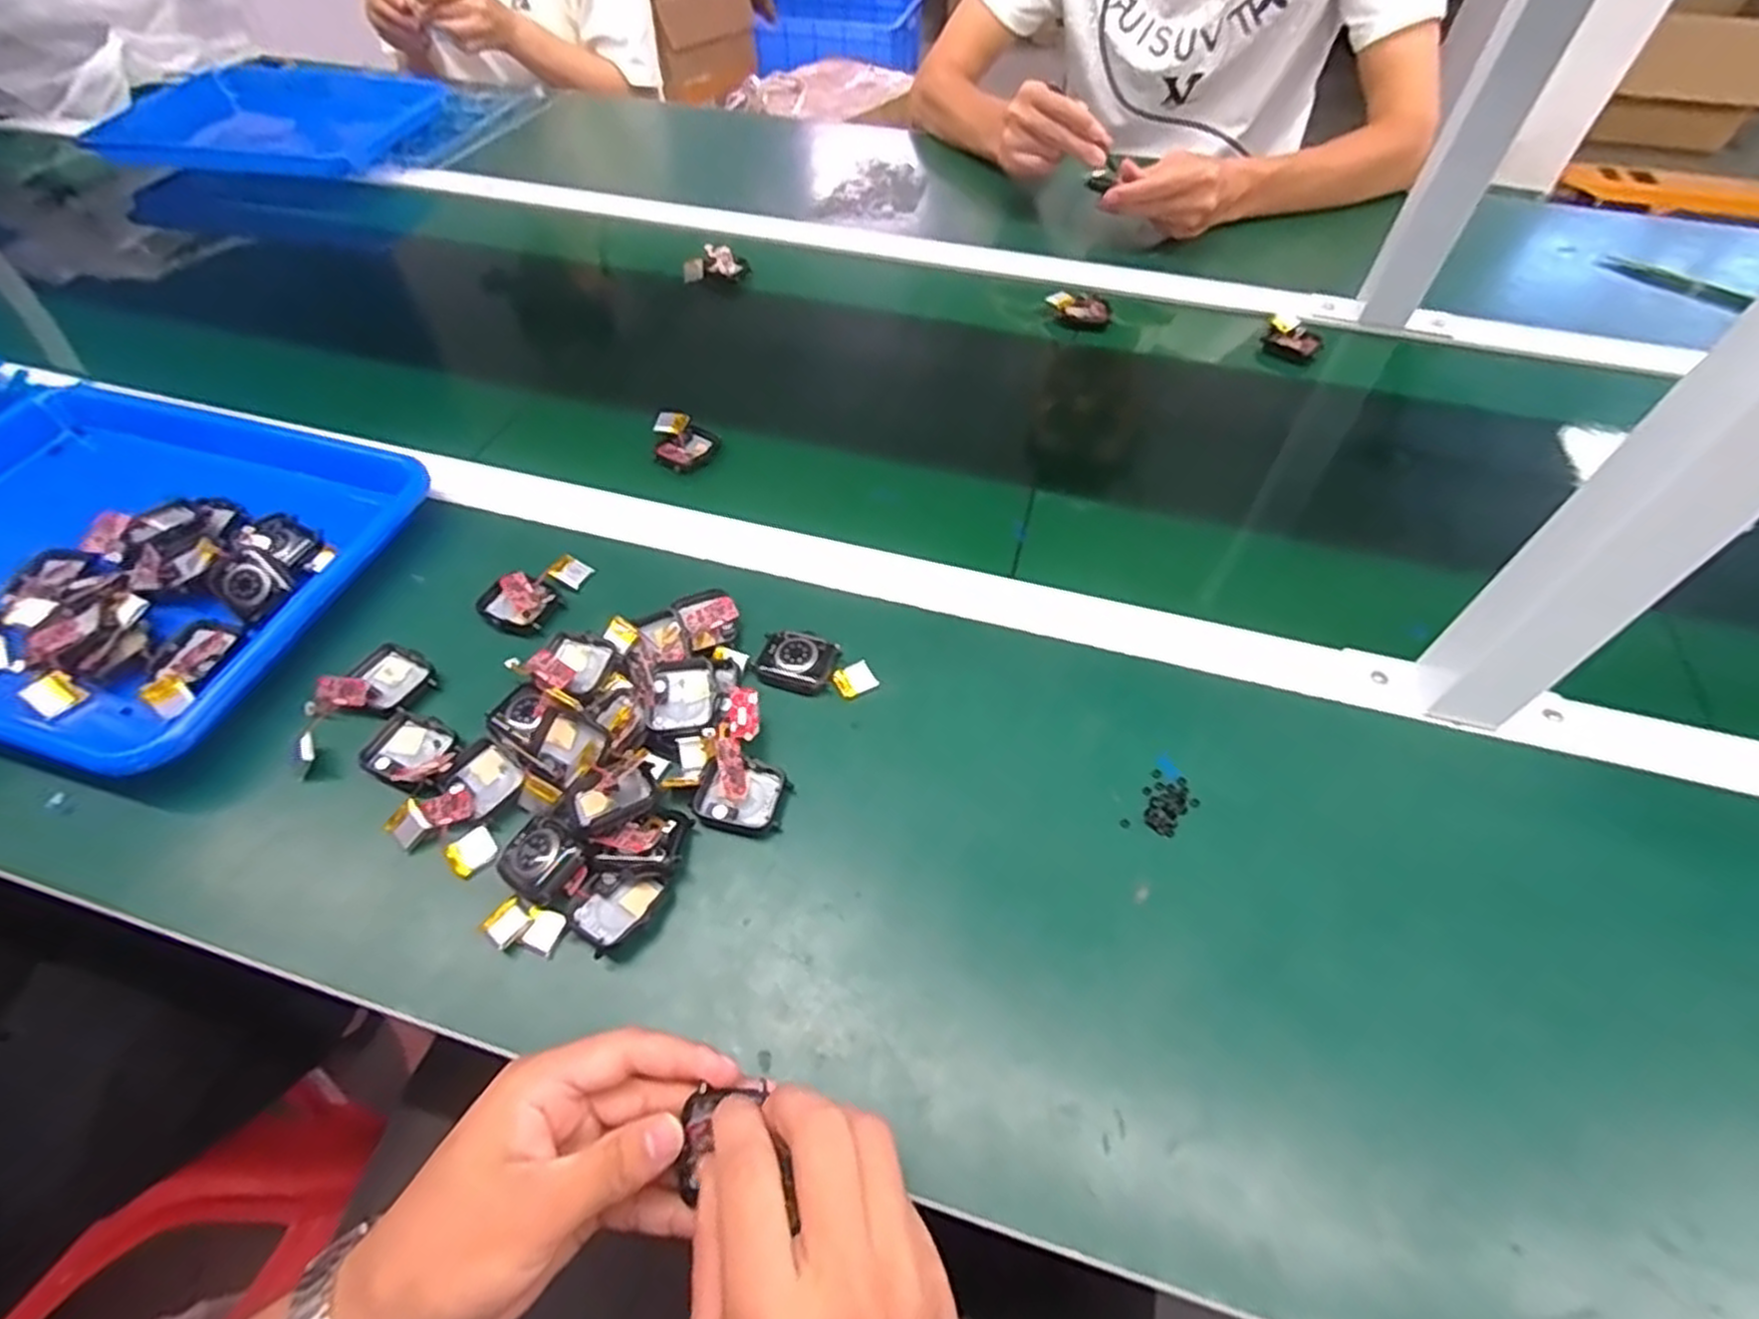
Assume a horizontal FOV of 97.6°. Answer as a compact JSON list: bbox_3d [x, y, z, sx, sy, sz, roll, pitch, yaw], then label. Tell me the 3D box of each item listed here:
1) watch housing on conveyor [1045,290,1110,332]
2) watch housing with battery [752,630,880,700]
[{"bbox_3d":[0.182,-0.319,0.704,0.057,0.019,0.032,6,54,3],"label":"watch housing on conveyor"},{"bbox_3d":[-0.037,0.004,0.457,0.069,0.014,0.037,15,55,10],"label":"watch housing with battery"}]

